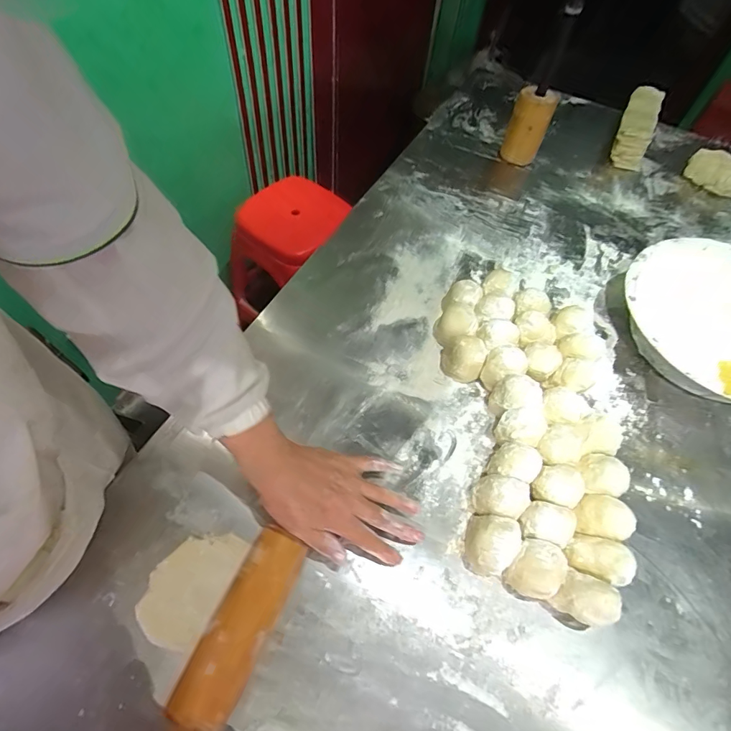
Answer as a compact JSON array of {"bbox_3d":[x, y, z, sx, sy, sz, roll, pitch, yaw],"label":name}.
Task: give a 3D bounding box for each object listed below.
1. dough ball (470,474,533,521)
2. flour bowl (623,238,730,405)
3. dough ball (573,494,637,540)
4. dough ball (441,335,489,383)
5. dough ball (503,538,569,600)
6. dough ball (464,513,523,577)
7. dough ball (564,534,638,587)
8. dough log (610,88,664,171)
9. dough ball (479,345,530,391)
[{"bbox_3d":[0.149,0.152,0.485,0.053,0.055,0.043,22,60,9],"label":"dough ball"},{"bbox_3d":[0.504,-0.049,0.602,0.264,0.111,0.288,2,59,-3],"label":"flour bowl"},{"bbox_3d":[0.264,0.174,0.482,0.058,0.052,0.043,17,59,6],"label":"dough ball"},{"bbox_3d":[0.133,-0.010,0.583,0.056,0.051,0.049,19,59,8],"label":"dough ball"},{"bbox_3d":[0.177,0.212,0.446,0.049,0.058,0.048,2,59,-3],"label":"dough ball"},{"bbox_3d":[0.135,0.192,0.459,0.048,0.055,0.055,24,60,10],"label":"dough ball"},{"bbox_3d":[0.245,0.209,0.459,0.060,0.053,0.043,22,60,9],"label":"dough ball"},{"bbox_3d":[0.578,-0.516,0.916,0.068,0.072,0.235,24,60,10],"label":"dough log"},{"bbox_3d":[0.187,0.004,0.578,0.054,0.054,0.048,-39,69,-24],"label":"dough ball"}]

